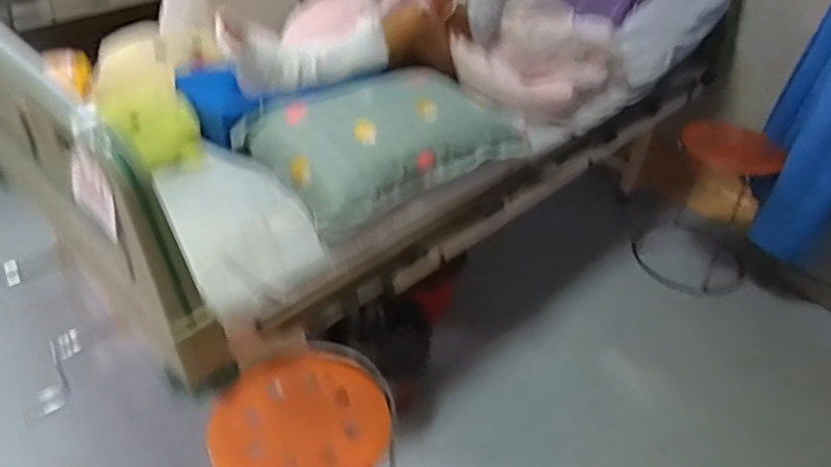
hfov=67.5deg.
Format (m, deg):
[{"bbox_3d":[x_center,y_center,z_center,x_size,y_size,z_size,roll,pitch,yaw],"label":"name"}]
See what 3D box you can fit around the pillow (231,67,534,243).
[{"bbox_3d":[-0.028,-0.218,1.303,0.579,0.137,0.298,-28,49,-33],"label":"pillow"}]

